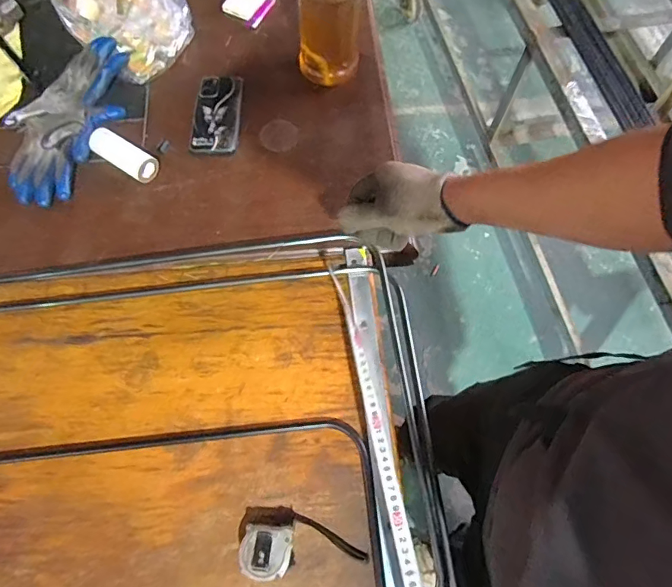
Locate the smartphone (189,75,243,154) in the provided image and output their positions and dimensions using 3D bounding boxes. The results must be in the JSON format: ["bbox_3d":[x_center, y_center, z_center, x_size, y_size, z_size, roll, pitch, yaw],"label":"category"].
[{"bbox_3d":[-0.194,-0.294,0.771,0.075,0.010,0.156,-1,69,-2],"label":"smartphone"}]

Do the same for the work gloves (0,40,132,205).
[{"bbox_3d":[-0.429,-0.282,0.746,0.143,0.038,0.300,18,69,5],"label":"work gloves"}]

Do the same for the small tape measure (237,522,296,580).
[{"bbox_3d":[-0.077,0.285,0.526,0.059,0.029,0.051,2,68,-1],"label":"small tape measure"}]

